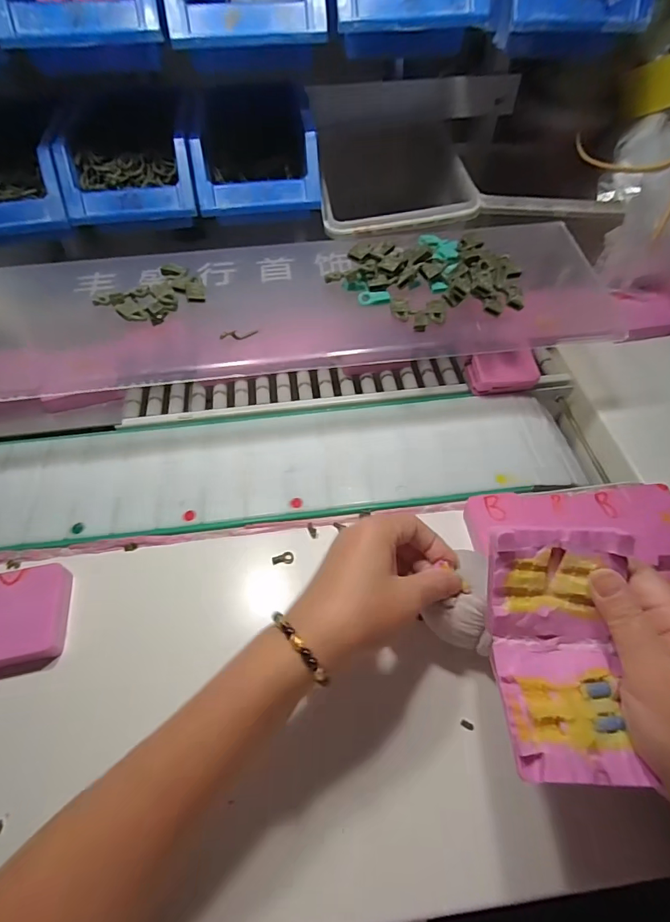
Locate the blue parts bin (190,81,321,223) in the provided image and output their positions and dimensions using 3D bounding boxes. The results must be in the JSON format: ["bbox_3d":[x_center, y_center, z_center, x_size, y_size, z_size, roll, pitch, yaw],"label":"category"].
[{"bbox_3d":[-0.082,-0.323,0.469,0.122,0.065,0.137,-6,55,-3],"label":"blue parts bin"}]

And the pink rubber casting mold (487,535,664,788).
[{"bbox_3d":[0.128,0.101,0.242,0.075,0.046,0.120,-1,54,1],"label":"pink rubber casting mold"}]

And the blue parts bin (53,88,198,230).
[{"bbox_3d":[-0.212,-0.323,0.466,0.124,0.072,0.180,-9,55,-5],"label":"blue parts bin"}]

